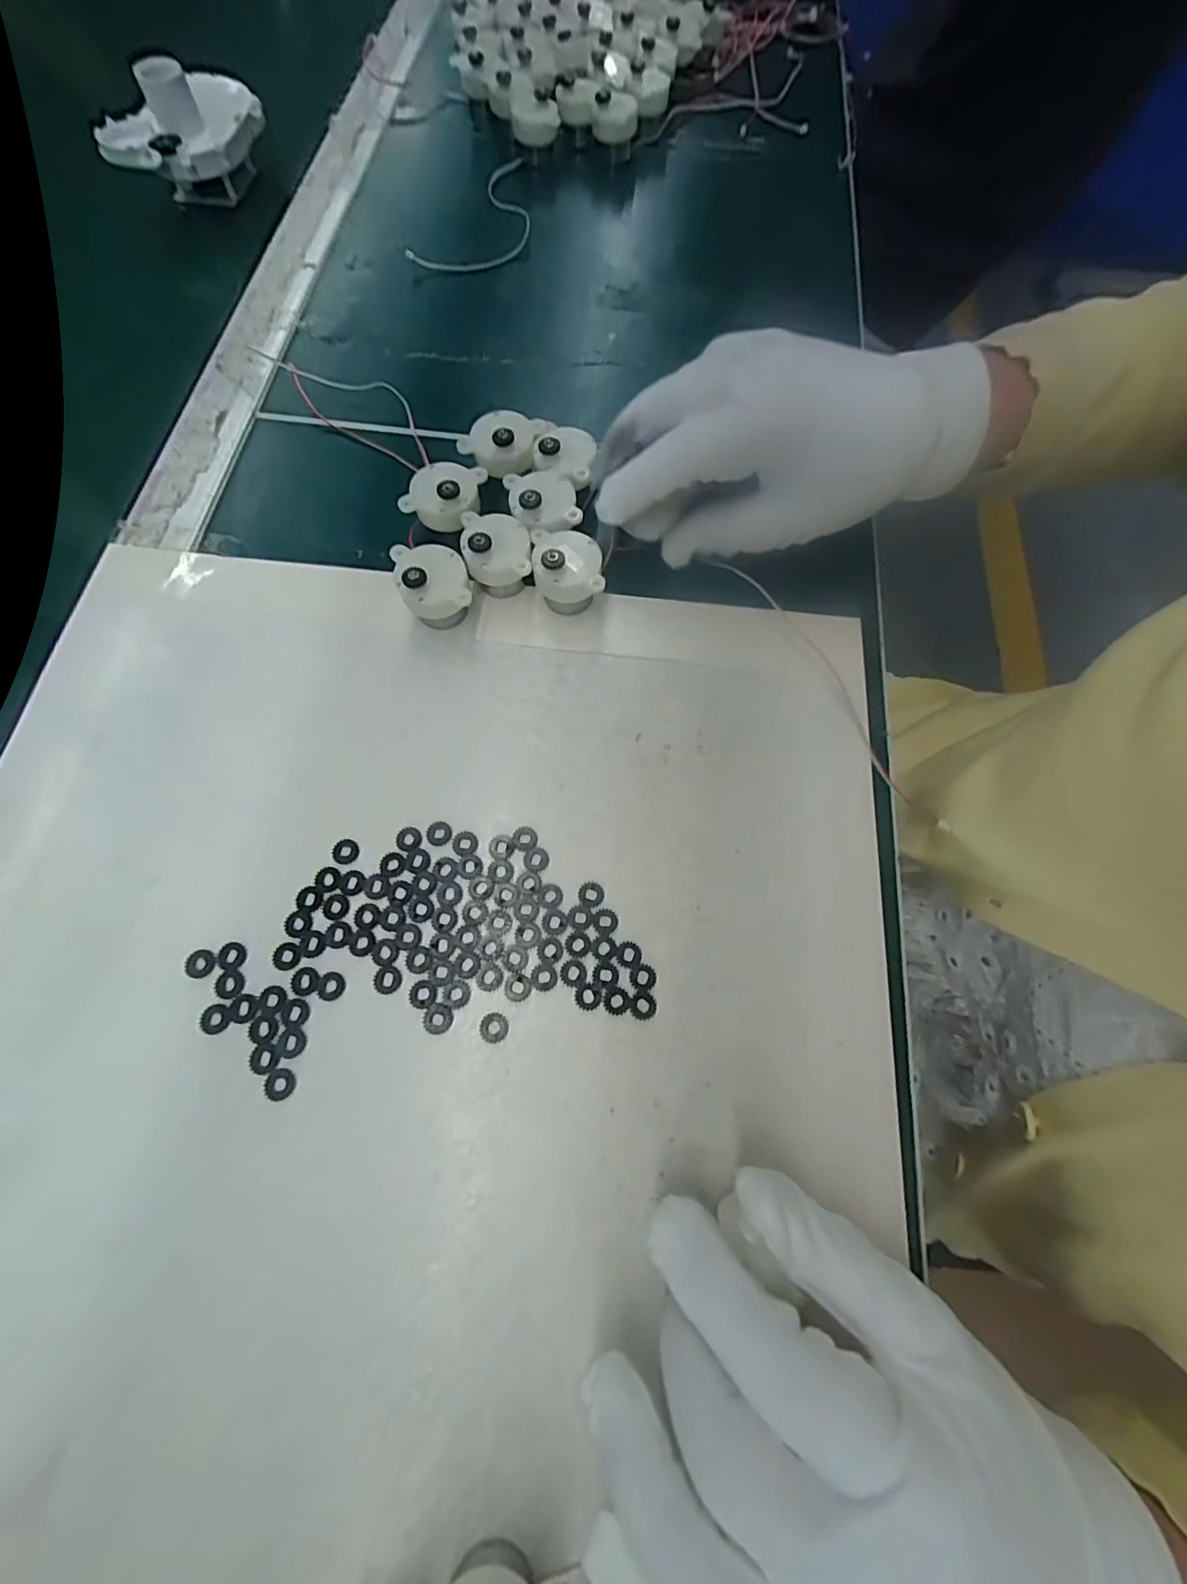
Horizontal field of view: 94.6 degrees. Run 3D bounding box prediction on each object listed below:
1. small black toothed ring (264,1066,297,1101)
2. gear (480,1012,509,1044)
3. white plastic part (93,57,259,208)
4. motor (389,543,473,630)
[{"bbox_3d":[-0.115,0.107,0.200,0.011,0.004,0.011,1,71,-2],"label":"small black toothed ring"},{"bbox_3d":[-0.038,0.090,0.208,0.011,0.004,0.011,1,71,-2],"label":"gear"},{"bbox_3d":[-0.259,-0.423,0.354,0.045,0.057,0.103,36,73,10],"label":"white plastic part"},{"bbox_3d":[-0.074,-0.095,0.257,0.032,0.031,0.037,-11,72,-6],"label":"motor"}]

